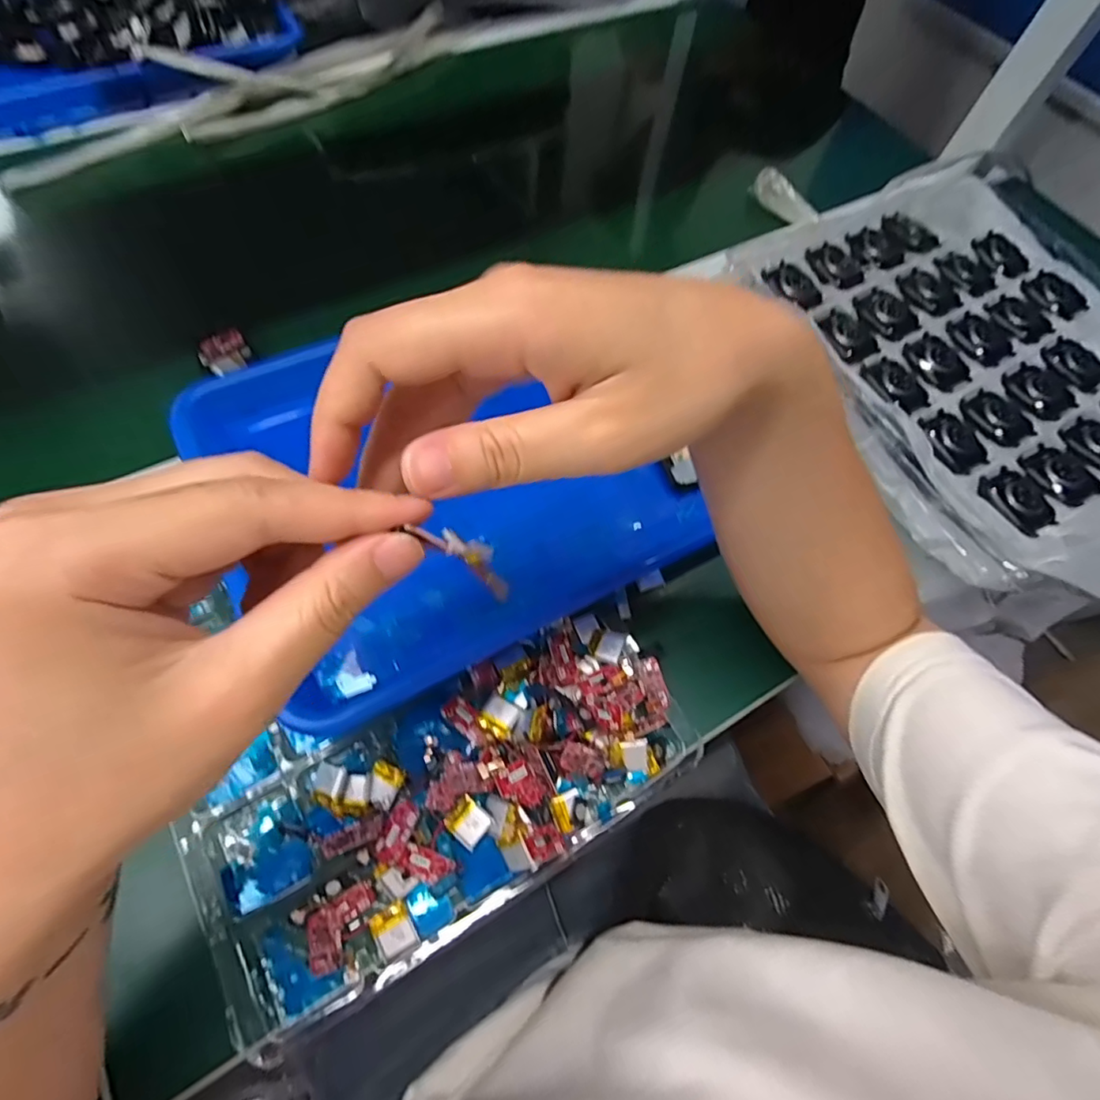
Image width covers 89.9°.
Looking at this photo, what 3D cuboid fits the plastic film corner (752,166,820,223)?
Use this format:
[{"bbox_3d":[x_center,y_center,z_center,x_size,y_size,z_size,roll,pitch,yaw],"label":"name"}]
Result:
[{"bbox_3d":[0.217,-0.327,0.513,0.030,0.012,0.074,-25,69,-15],"label":"plastic film corner"}]

